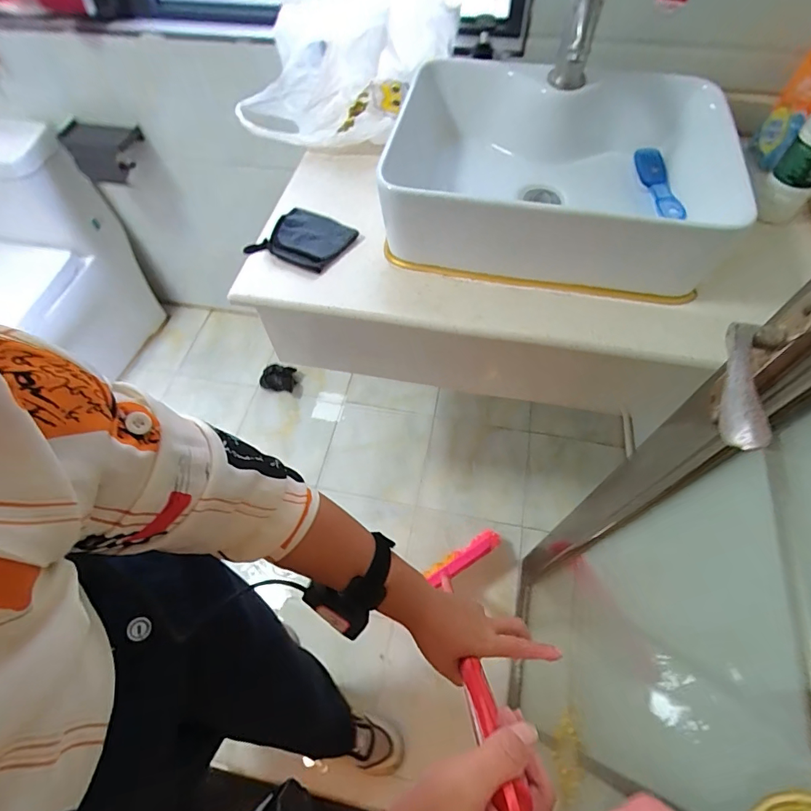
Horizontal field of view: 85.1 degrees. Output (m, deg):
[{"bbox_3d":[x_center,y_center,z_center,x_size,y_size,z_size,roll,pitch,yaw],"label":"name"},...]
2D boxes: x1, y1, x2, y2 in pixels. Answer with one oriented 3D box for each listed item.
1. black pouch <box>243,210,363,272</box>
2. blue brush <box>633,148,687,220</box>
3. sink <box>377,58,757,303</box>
[{"bbox_3d":[-0.165,-0.267,0.705,0.141,0.027,0.107,24,63,14],"label":"black pouch"},{"bbox_3d":[0.408,-0.352,0.706,0.047,0.020,0.181,0,60,2],"label":"blue brush"},{"bbox_3d":[0.225,-0.372,0.694,0.467,0.141,0.368,8,61,6],"label":"sink"}]

